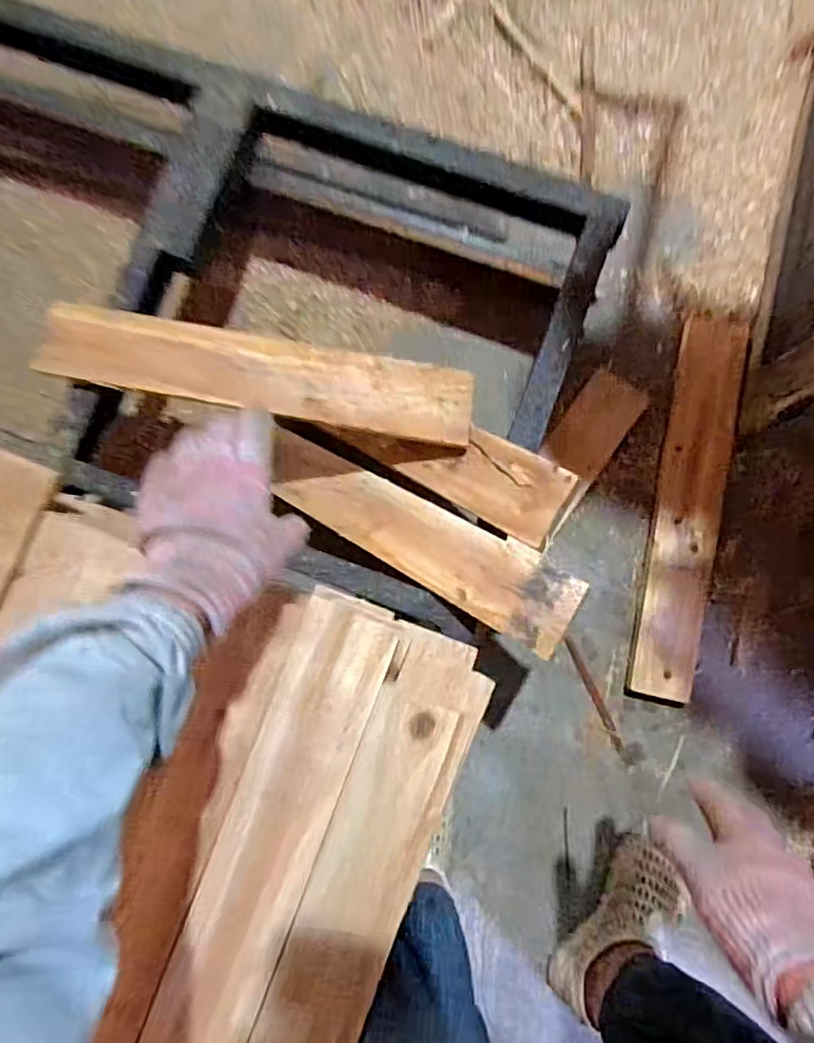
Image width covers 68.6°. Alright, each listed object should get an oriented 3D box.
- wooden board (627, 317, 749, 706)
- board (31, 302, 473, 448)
[{"bbox_3d":[0.374,-0.028,0.789,0.086,0.023,0.512,11,84,3],"label":"wooden board"},{"bbox_3d":[-0.160,-0.161,0.639,0.459,0.028,0.085,10,84,0],"label":"board"}]

